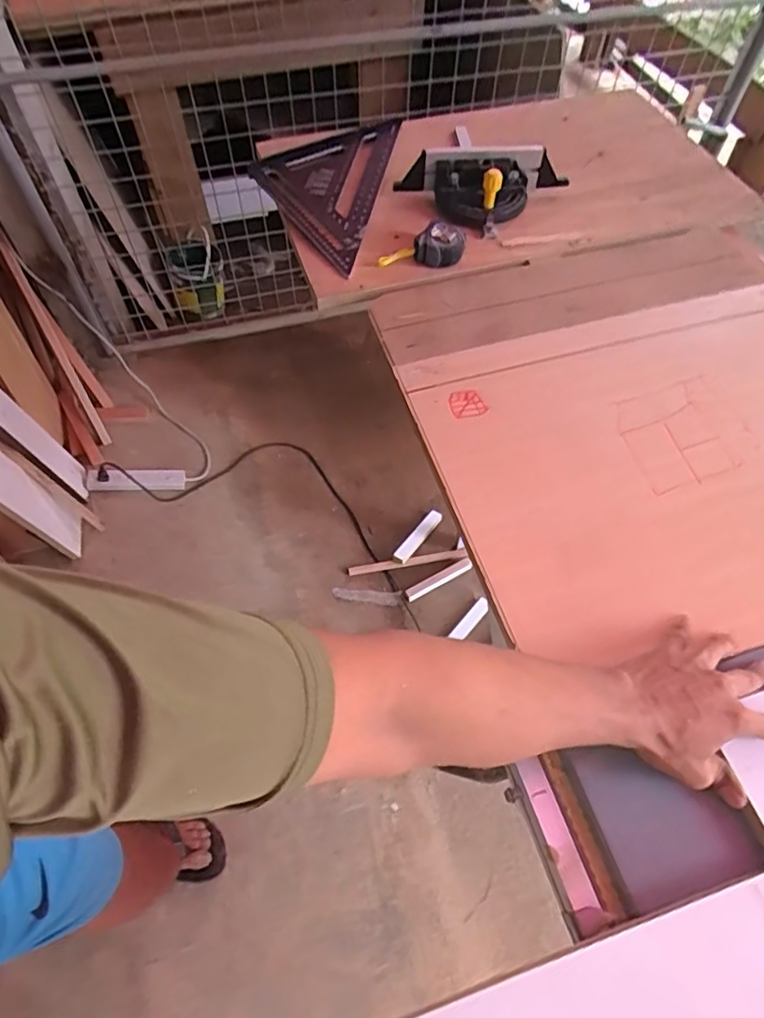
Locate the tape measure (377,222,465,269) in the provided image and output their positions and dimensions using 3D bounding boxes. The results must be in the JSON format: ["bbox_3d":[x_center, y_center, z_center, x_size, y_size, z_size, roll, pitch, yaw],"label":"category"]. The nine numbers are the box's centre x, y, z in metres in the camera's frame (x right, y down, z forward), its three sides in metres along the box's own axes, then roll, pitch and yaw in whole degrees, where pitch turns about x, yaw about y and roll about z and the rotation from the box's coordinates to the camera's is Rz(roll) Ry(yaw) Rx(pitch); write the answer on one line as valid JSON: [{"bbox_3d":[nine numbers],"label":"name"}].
[{"bbox_3d":[0.059,-0.382,0.837,0.123,0.032,0.071,3,58,1],"label":"tape measure"}]

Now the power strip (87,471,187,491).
[{"bbox_3d":[-0.625,-0.075,1.491,0.229,0.030,0.055,-3,56,-23],"label":"power strip"}]

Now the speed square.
[{"bbox_3d":[-0.100,-0.521,0.924,0.196,0.022,0.372,10,58,6],"label":"speed square"}]

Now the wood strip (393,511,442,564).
[{"bbox_3d":[0.096,0.073,1.559,0.036,0.018,0.180,35,65,19],"label":"wood strip"}]

